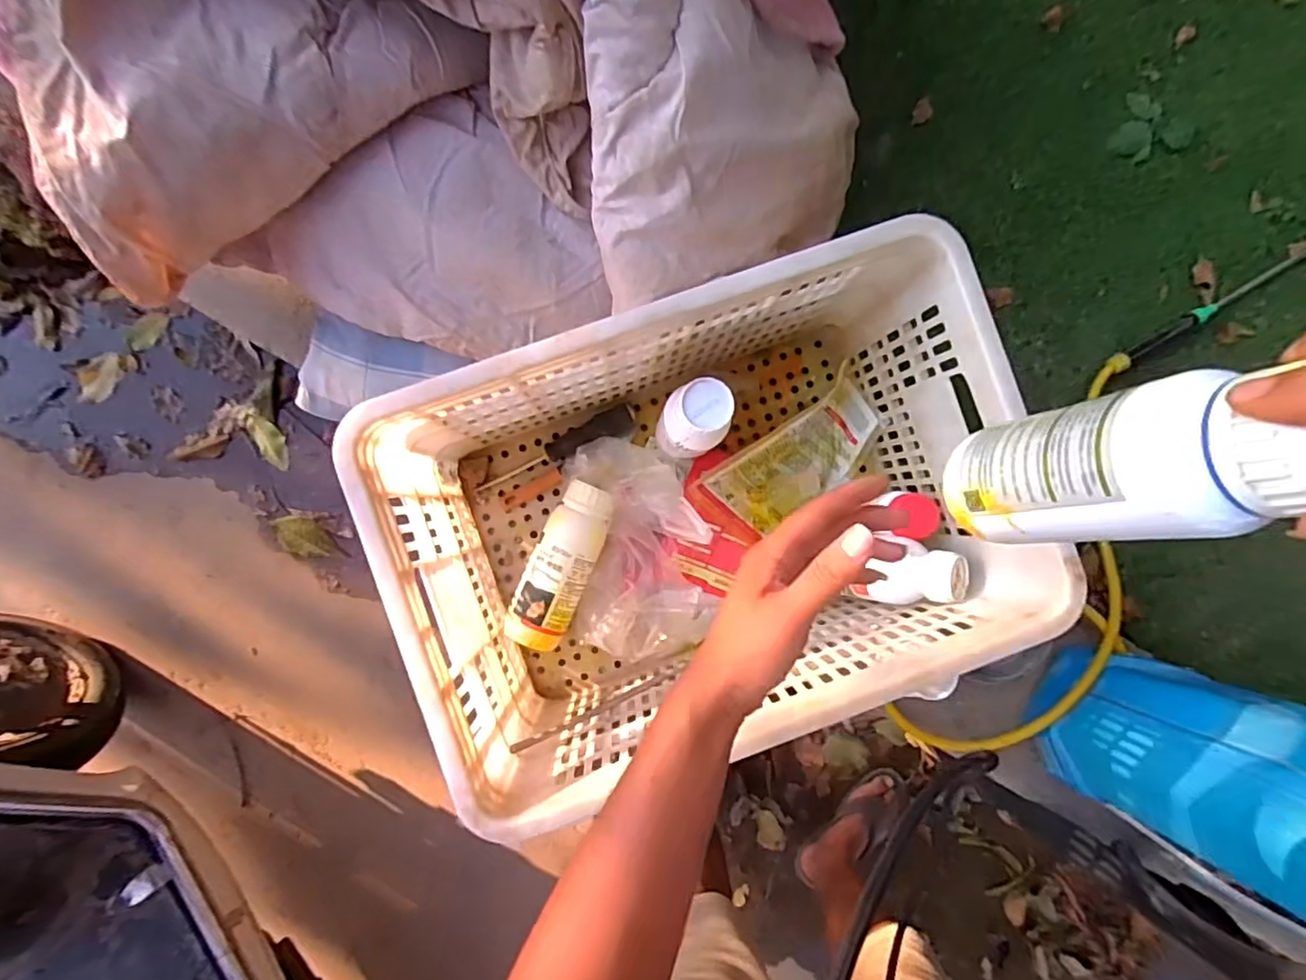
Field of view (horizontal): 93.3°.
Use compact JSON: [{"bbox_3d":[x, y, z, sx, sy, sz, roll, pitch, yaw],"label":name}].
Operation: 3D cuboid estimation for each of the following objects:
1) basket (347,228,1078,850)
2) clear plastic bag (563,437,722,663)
[{"bbox_3d":[0.047,0.030,0.618,0.520,0.289,0.367,-18,88,-3],"label":"basket"},{"bbox_3d":[-0.021,0.064,0.690,0.145,0.103,0.249,-4,88,-3],"label":"clear plastic bag"}]

